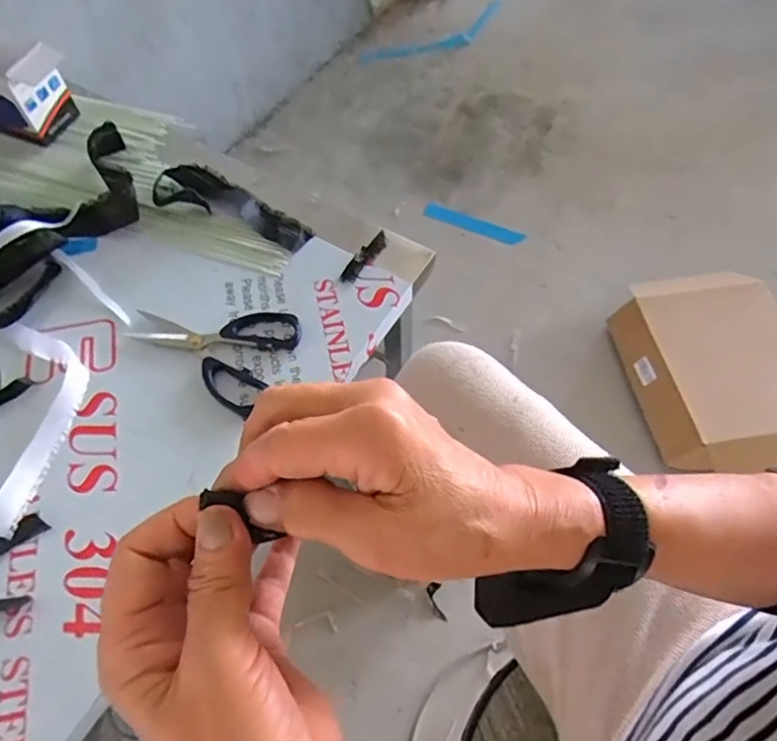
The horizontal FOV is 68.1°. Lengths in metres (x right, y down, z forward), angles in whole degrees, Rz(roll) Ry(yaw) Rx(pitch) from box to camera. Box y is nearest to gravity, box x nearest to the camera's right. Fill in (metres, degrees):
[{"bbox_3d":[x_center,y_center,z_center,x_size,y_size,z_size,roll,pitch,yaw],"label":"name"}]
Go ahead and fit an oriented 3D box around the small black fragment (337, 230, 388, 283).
[{"bbox_3d":[-0.028,-0.134,0.682,0.021,0.004,0.082,32,70,7],"label":"small black fragment"}]

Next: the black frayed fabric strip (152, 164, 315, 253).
[{"bbox_3d":[-0.193,-0.208,0.721,0.215,0.023,0.071,23,63,14],"label":"black frayed fabric strip"}]

